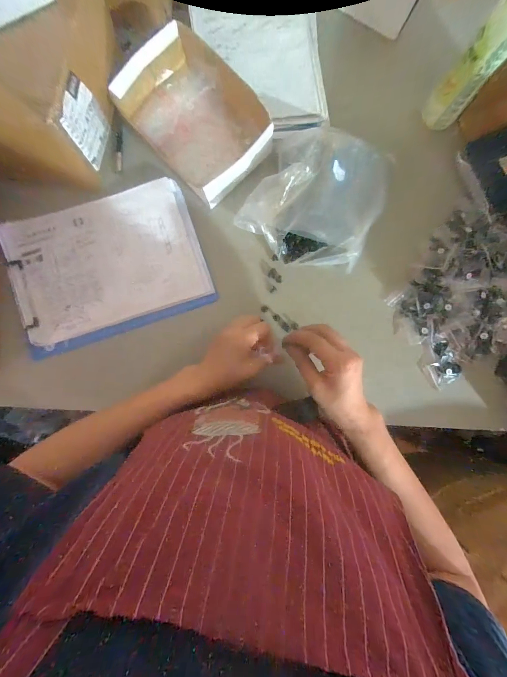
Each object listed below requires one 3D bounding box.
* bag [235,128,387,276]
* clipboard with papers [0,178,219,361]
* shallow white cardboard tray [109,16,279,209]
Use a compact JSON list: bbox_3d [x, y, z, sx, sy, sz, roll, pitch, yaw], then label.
[{"bbox_3d":[0.099,-0.226,0.464,0.207,0.086,0.202,20,84,-3],"label":"bag"},{"bbox_3d":[-0.237,-0.124,0.463,0.296,0.011,0.229,-19,87,-7],"label":"clipboard with papers"},{"bbox_3d":[-0.097,-0.347,0.452,0.176,0.043,0.236,-43,93,14],"label":"shallow white cardboard tray"}]

